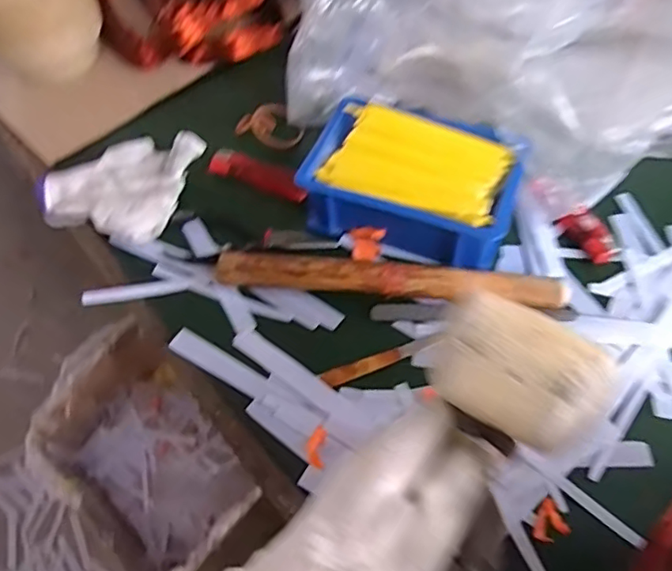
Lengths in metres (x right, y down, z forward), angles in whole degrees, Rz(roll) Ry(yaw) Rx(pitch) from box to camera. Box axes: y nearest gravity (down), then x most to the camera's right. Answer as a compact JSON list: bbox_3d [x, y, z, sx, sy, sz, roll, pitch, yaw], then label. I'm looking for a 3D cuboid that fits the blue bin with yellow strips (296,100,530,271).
[{"bbox_3d":[0.055,-0.076,0.418,0.145,0.051,0.107,16,61,13],"label":"blue bin with yellow strips"}]

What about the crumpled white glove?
[{"bbox_3d":[-0.169,-0.083,0.450,0.109,0.033,0.090,15,61,13],"label":"crumpled white glove"}]

